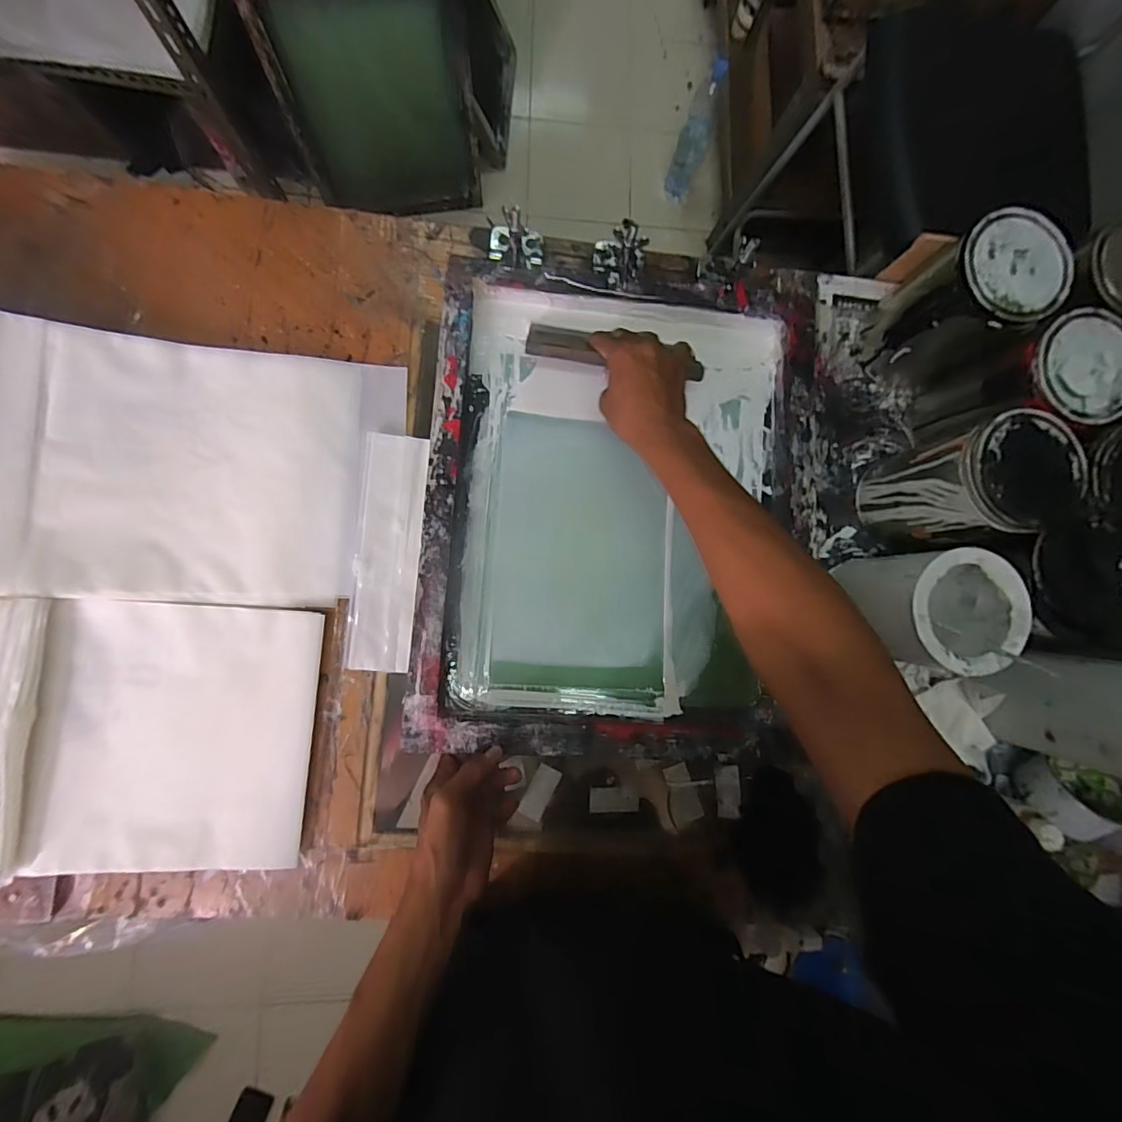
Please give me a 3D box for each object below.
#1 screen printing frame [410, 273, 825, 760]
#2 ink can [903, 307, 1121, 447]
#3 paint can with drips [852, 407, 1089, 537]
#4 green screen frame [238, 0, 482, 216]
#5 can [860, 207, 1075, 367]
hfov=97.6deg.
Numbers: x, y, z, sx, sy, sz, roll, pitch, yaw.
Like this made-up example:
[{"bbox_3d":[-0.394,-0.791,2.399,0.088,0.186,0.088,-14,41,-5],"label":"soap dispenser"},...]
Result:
[{"bbox_3d":[0.068,-0.058,0.519,0.403,0.046,0.489,4,84,-6],"label":"screen printing frame"},{"bbox_3d":[0.474,-0.173,0.518,0.101,0.171,0.101,0,87,-5],"label":"ink can"},{"bbox_3d":[0.402,-0.073,0.505,0.104,0.160,0.102,0,87,-5],"label":"paint can with drips"},{"bbox_3d":[-0.401,-1.006,1.084,0.401,0.461,0.049,-15,76,-8],"label":"green screen frame"},{"bbox_3d":[0.412,-0.268,0.524,0.106,0.154,0.099,0,87,-5],"label":"can"}]

